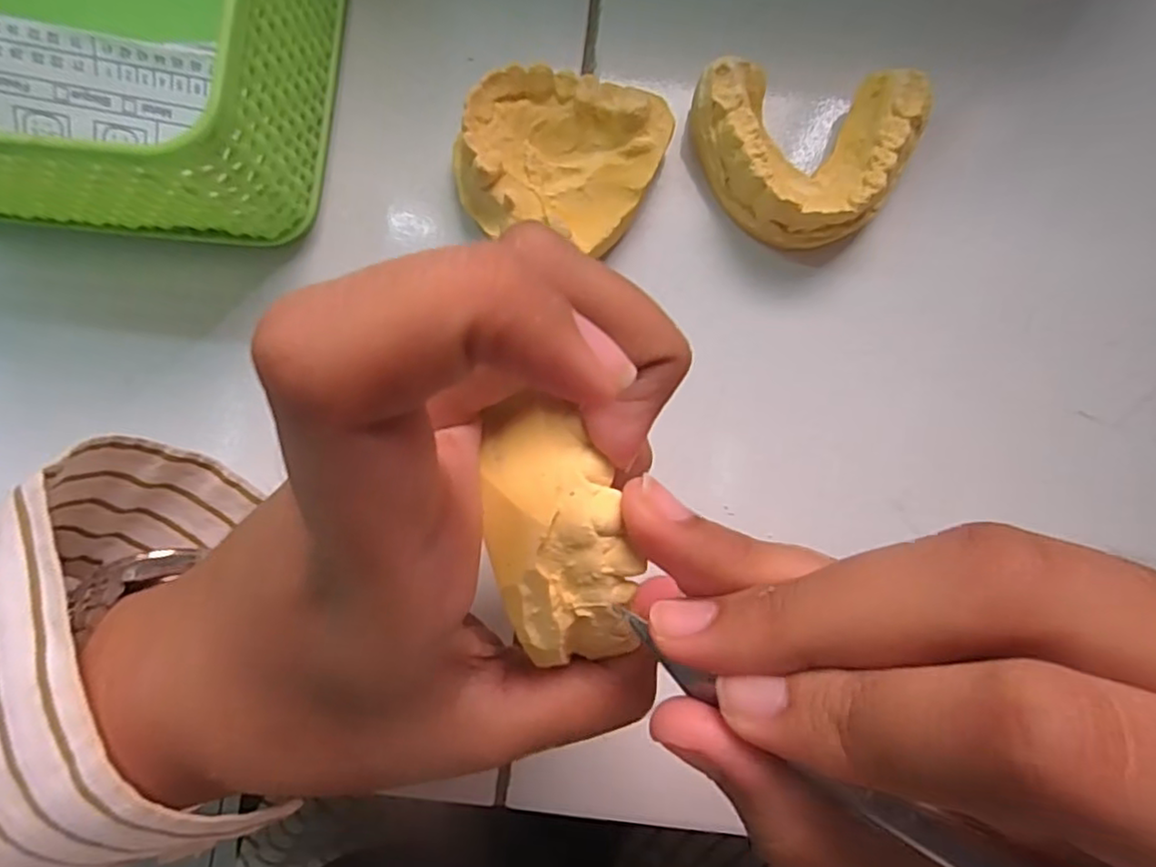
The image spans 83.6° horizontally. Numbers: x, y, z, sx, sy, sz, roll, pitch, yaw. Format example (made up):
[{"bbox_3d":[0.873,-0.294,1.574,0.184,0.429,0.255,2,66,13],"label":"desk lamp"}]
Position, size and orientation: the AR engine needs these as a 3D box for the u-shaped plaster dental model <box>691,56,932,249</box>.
[{"bbox_3d":[0.071,-0.086,0.201,0.070,0.022,0.052,0,84,0],"label":"u-shaped plaster dental model"}]

